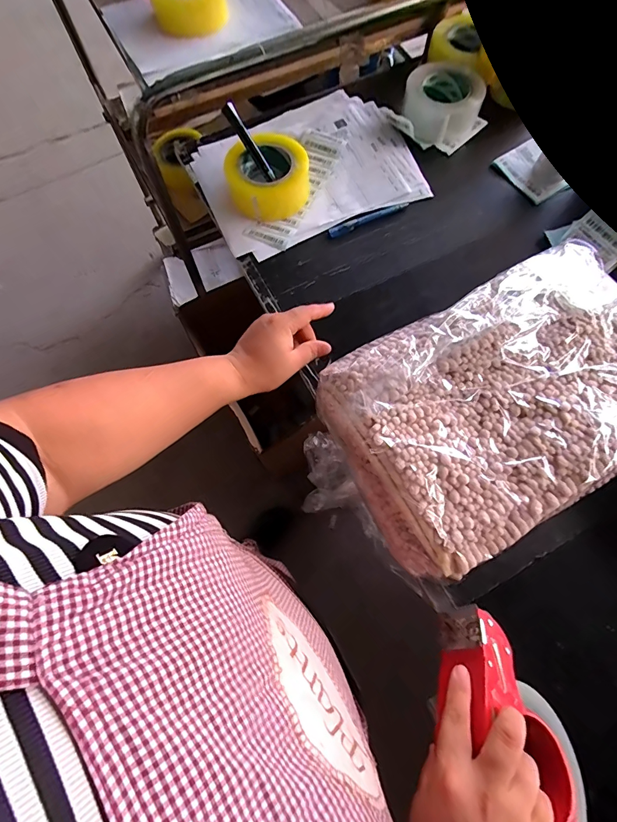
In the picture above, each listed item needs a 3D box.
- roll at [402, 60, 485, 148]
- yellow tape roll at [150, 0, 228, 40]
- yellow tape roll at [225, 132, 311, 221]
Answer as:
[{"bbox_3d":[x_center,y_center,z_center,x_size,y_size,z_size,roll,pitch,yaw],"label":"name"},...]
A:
[{"bbox_3d":[0.217,-0.501,0.643,0.117,0.047,0.122,0,73,0],"label":"roll"},{"bbox_3d":[-0.206,-0.706,0.675,0.127,0.049,0.118,-11,73,-4],"label":"yellow tape roll"},{"bbox_3d":[-0.061,-0.353,0.594,0.119,0.055,0.115,0,73,0],"label":"yellow tape roll"}]

